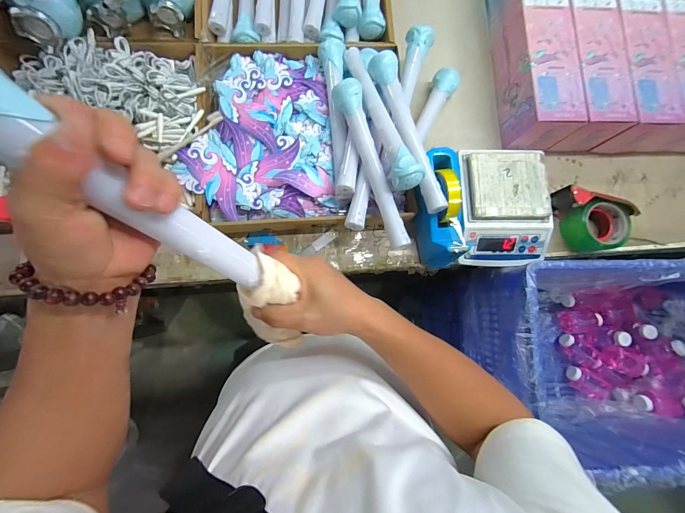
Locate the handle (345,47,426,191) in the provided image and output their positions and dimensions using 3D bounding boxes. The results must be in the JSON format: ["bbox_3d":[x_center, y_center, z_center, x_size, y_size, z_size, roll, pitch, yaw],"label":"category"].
[{"bbox_3d":[0.066,-0.257,0.542,0.051,0.039,0.316,-15,70,-7],"label":"handle"}]

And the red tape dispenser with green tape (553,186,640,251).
[{"bbox_3d":[0.488,-0.068,0.607,0.136,0.074,0.098,16,81,-3],"label":"red tape dispenser with green tape"}]

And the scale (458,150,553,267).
[{"bbox_3d":[0.307,-0.096,0.589,0.174,0.064,0.227,-6,83,-6],"label":"scale"}]

